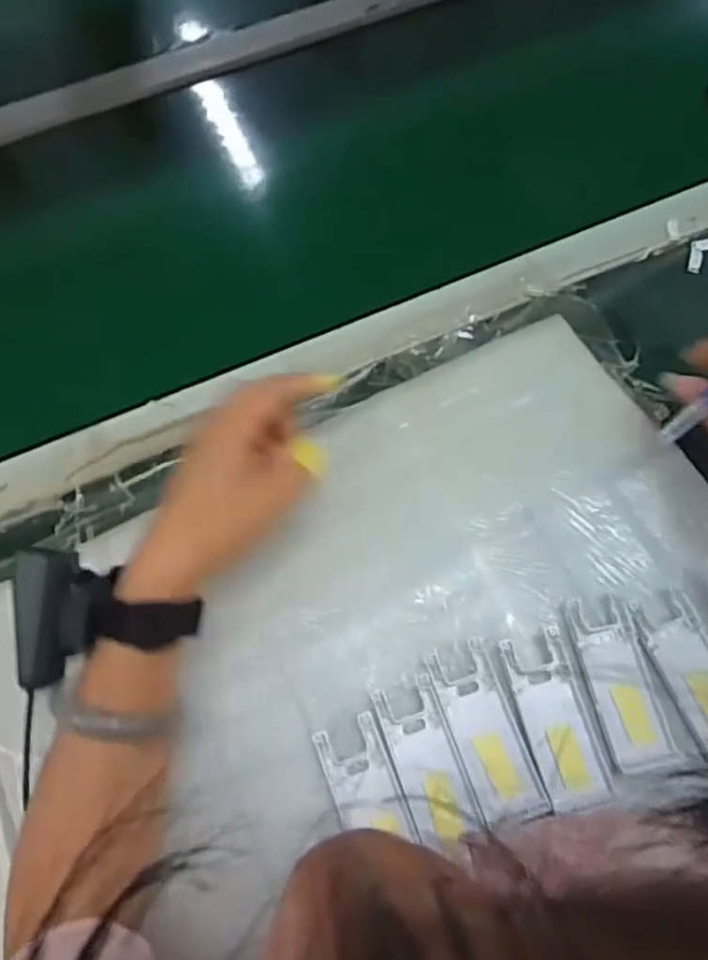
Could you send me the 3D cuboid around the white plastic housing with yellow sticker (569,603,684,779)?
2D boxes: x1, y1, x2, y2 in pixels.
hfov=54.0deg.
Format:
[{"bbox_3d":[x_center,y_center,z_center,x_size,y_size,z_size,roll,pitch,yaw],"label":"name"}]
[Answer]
[{"bbox_3d":[0.168,0.125,0.435,0.043,0.006,0.099,-10,70,-3],"label":"white plastic housing with yellow sticker"}]

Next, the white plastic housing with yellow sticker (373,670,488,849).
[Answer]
[{"bbox_3d":[0.045,0.169,0.423,0.040,0.008,0.090,-18,71,-6],"label":"white plastic housing with yellow sticker"}]

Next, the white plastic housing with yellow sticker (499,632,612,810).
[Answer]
[{"bbox_3d":[0.123,0.145,0.425,0.039,0.007,0.099,-13,70,-4],"label":"white plastic housing with yellow sticker"}]

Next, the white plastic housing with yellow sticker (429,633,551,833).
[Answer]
[{"bbox_3d":[0.080,0.153,0.423,0.039,0.013,0.104,-18,71,-6],"label":"white plastic housing with yellow sticker"}]

